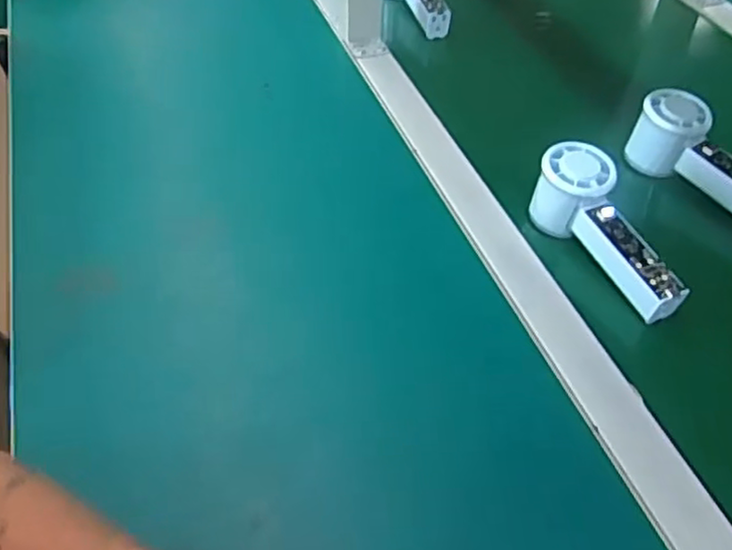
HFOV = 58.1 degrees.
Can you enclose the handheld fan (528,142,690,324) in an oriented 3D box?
[{"bbox_3d":[0.187,-0.034,0.501,0.047,0.060,0.144,-21,51,-18],"label":"handheld fan"}]

